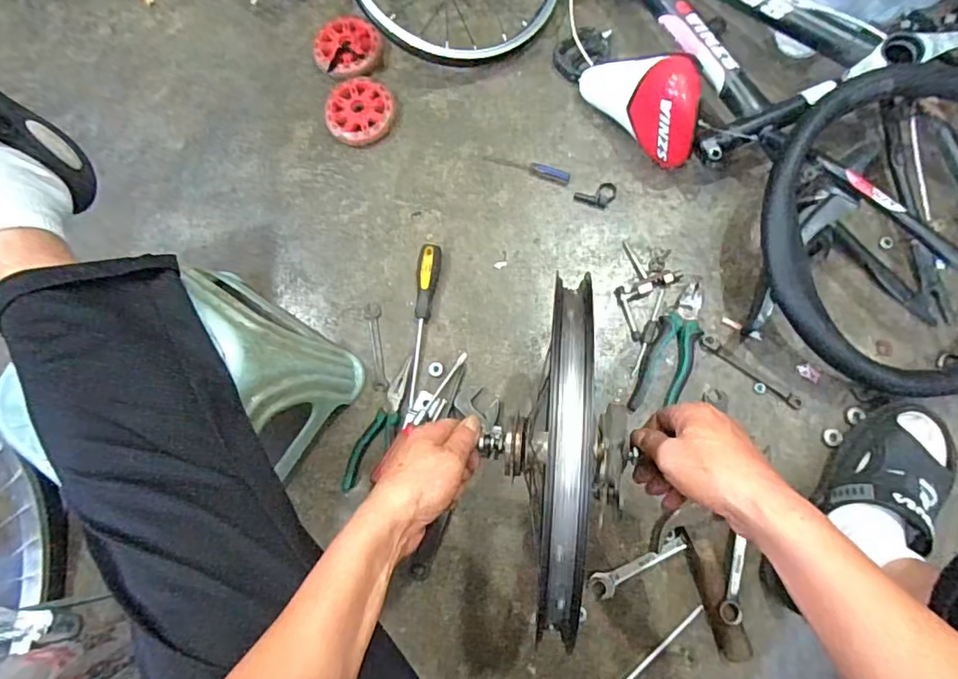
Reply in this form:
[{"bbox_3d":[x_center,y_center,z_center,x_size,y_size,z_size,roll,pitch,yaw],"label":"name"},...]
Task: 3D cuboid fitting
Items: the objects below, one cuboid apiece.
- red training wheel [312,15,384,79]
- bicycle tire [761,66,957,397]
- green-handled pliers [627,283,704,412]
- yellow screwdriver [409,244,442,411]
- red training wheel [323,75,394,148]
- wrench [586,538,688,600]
[{"bbox_3d":[-0.197,-0.439,0.816,0.098,0.025,0.094,-1,80,4],"label":"red training wheel"},{"bbox_3d":[0.513,-0.122,0.634,0.359,0.071,0.388,-20,90,1],"label":"bicycle tire"},{"bbox_3d":[0.249,0.013,0.699,0.057,0.026,0.176,21,82,7],"label":"green-handled pliers"},{"bbox_3d":[-0.079,-0.021,0.722,0.027,0.029,0.217,7,80,5],"label":"yellow screwdriver"},{"bbox_3d":[-0.173,-0.334,0.793,0.097,0.020,0.102,-1,80,4],"label":"red training wheel"},{"bbox_3d":[0.193,0.270,0.653,0.122,0.015,0.027,-30,79,-2],"label":"wrench"}]

